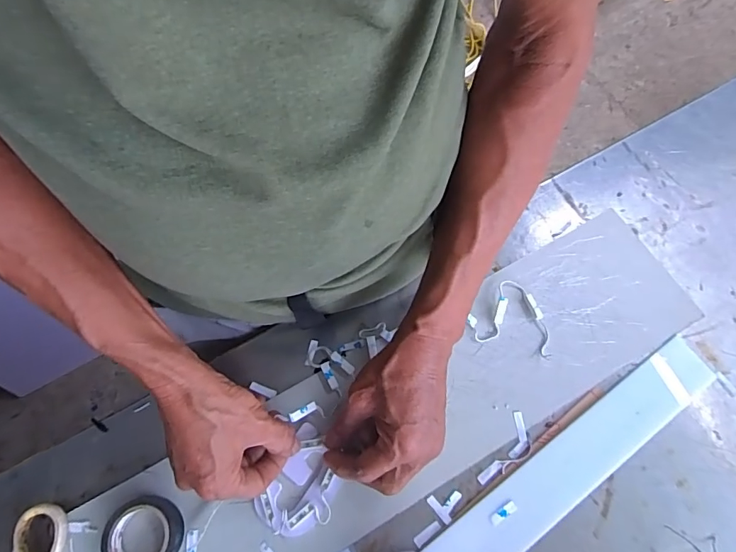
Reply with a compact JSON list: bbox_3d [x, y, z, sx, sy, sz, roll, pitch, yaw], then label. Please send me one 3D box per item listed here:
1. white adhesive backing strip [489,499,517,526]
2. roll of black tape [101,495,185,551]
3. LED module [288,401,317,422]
[{"bbox_3d":[0.114,0.201,0.386,0.024,0.004,0.009,-31,72,-11],"label":"white adhesive backing strip"},{"bbox_3d":[-0.183,0.213,0.372,0.058,0.018,0.058,0,69,0],"label":"roll of black tape"},{"bbox_3d":[-0.058,0.119,0.399,0.025,0.005,0.009,-24,71,-23],"label":"LED module"}]

